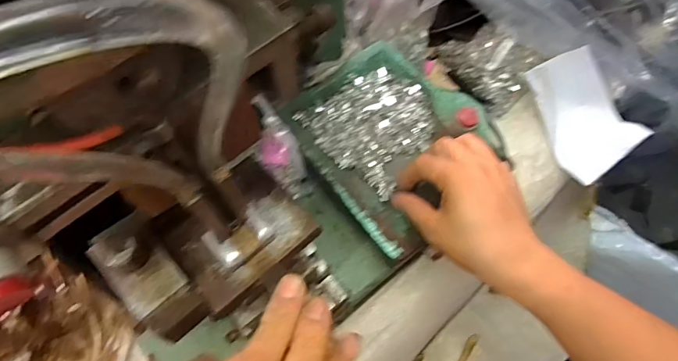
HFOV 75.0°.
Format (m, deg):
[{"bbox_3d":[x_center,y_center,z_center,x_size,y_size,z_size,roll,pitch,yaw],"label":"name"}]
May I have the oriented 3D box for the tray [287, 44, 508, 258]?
[{"bbox_3d":[0.050,-0.043,0.440,0.174,0.026,0.182,-42,74,-16],"label":"tray"}]

